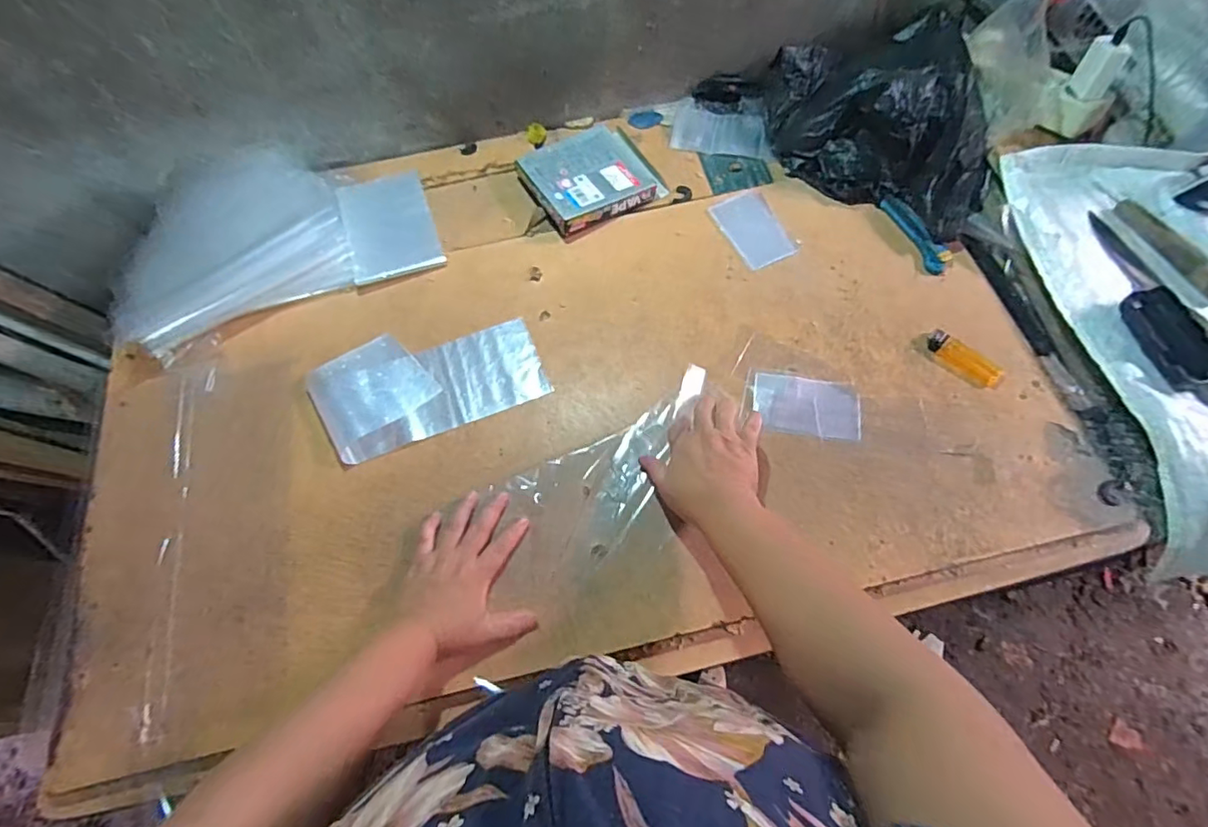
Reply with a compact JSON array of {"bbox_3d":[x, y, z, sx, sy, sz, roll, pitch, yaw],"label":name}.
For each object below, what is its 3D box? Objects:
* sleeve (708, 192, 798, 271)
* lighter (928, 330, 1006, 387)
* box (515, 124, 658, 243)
[{"bbox_3d":[0.188,-0.235,0.696,0.072,0.004,0.116,-21,66,-7],"label":"sleeve"},{"bbox_3d":[0.390,-0.058,0.598,0.028,0.013,0.084,-42,70,-15],"label":"lighter"},{"bbox_3d":[-0.023,-0.311,0.726,0.143,0.032,0.141,-32,67,-11],"label":"box"}]

